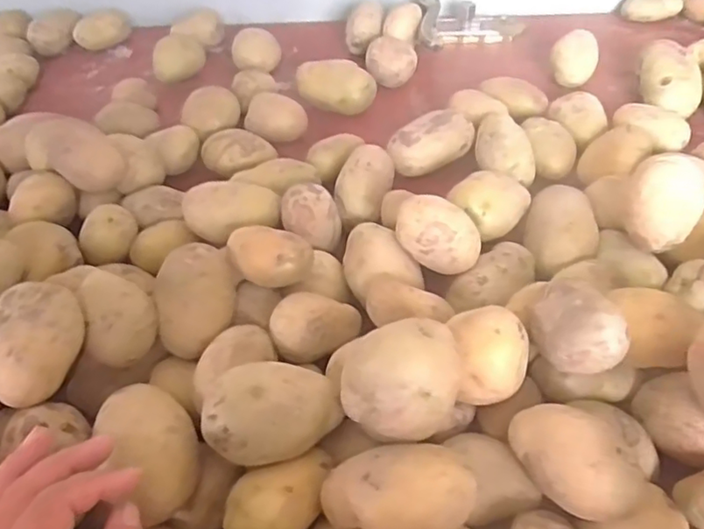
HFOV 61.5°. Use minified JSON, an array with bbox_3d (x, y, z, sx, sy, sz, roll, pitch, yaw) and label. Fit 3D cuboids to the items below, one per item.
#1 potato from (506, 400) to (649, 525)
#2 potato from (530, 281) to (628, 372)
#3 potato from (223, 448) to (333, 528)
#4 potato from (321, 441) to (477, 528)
[{"bbox_3d":[0.133,0.118,0.357,0.047,0.046,0.077,-28,52,-18],"label":"potato"},{"bbox_3d":[0.147,0.038,0.382,0.047,0.041,0.067,-8,49,-1],"label":"potato"},{"bbox_3d":[-0.041,0.140,0.352,0.073,0.035,0.045,-34,54,-22],"label":"potato"},{"bbox_3d":[0.028,0.136,0.343,0.082,0.053,0.055,-18,50,-10],"label":"potato"}]

